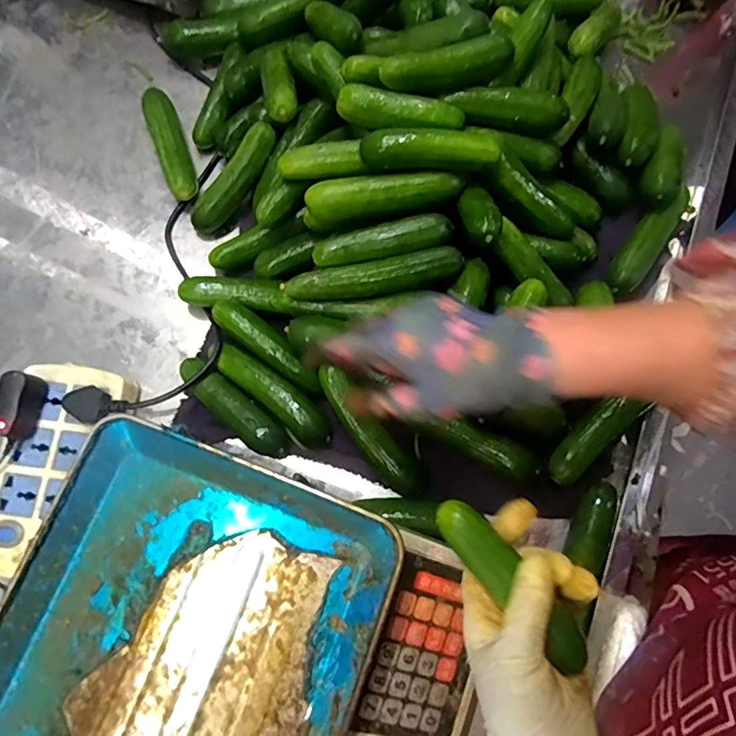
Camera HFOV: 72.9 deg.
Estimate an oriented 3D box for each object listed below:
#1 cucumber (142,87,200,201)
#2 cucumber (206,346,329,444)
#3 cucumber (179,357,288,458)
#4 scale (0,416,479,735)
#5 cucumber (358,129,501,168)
[{"bbox_3d":[-0.206,-0.233,0.526,0.030,0.033,0.132,-21,77,-4],"label":"cucumber"},{"bbox_3d":[-0.089,0.021,0.461,0.136,0.034,0.031,40,80,10],"label":"cucumber"},{"bbox_3d":[-0.122,0.036,0.456,0.120,0.034,0.031,40,80,10],"label":"cucumber"},{"bbox_3d":[-0.096,0.239,0.353,0.322,0.096,0.325,21,77,6],"label":"scale"},{"bbox_3d":[0.051,-0.182,0.419,0.112,0.031,0.028,5,76,2],"label":"cucumber"}]

